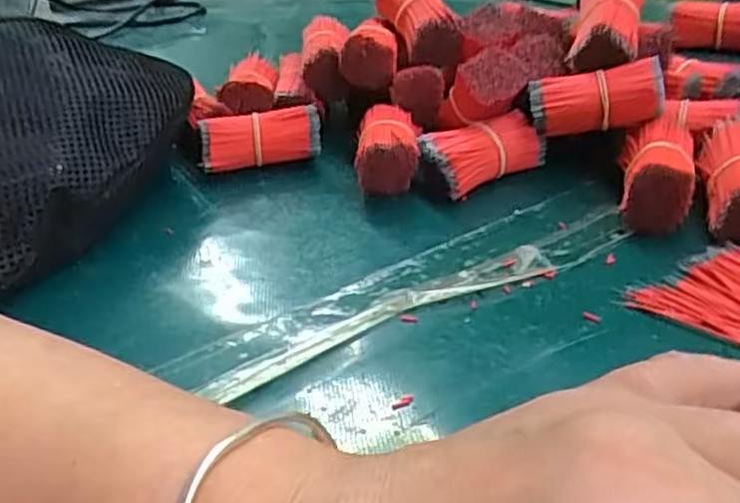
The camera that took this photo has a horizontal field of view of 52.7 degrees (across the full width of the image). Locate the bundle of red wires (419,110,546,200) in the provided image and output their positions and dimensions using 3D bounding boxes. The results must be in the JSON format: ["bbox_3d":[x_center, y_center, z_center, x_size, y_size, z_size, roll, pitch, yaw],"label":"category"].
[{"bbox_3d":[0.067,-0.056,0.436,0.068,0.034,0.029,-16,35,-18],"label":"bundle of red wires"}]

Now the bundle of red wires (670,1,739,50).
[{"bbox_3d":[0.276,-0.177,0.586,0.073,0.032,0.035,6,34,15],"label":"bundle of red wires"}]

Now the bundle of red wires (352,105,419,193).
[{"bbox_3d":[0.011,-0.059,0.443,0.034,0.035,0.059,-1,33,5],"label":"bundle of red wires"}]

